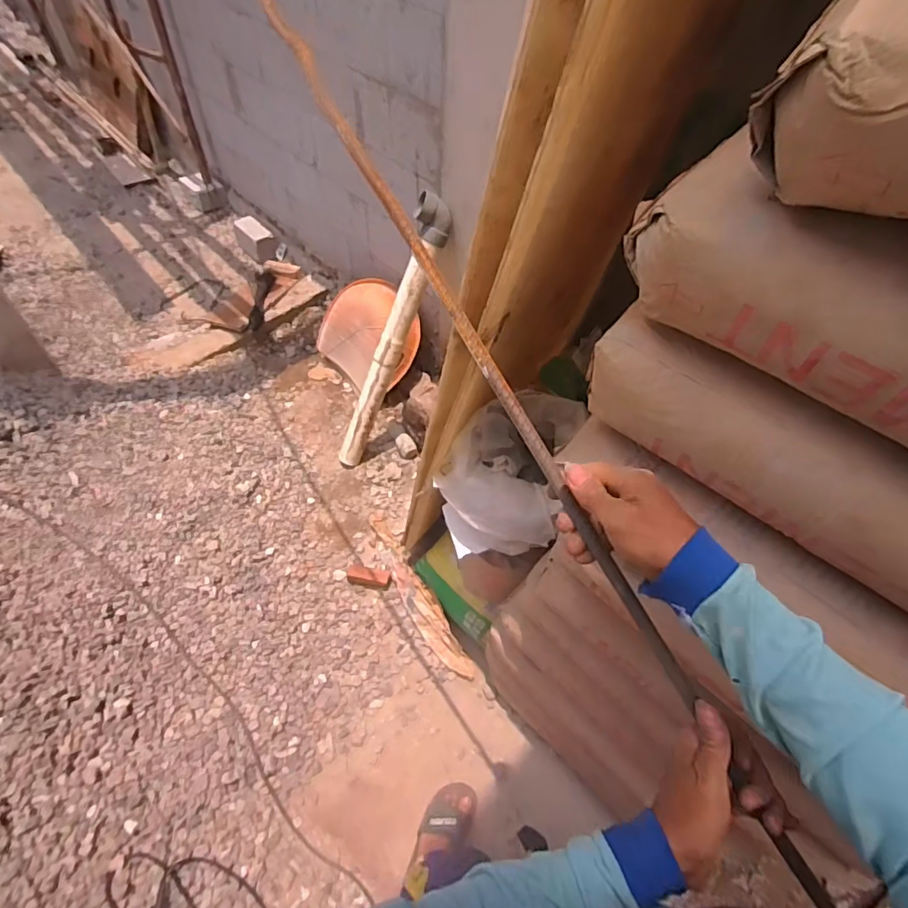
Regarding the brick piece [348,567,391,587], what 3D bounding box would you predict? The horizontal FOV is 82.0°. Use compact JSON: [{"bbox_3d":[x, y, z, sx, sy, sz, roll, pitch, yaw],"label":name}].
[{"bbox_3d":[-0.255,0.367,1.563,0.130,0.034,0.045,8,54,3],"label":"brick piece"}]

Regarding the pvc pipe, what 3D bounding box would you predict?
[{"bbox_3d":[-0.204,-0.327,1.610,0.098,0.890,0.085,35,27,21],"label":"pvc pipe"}]

